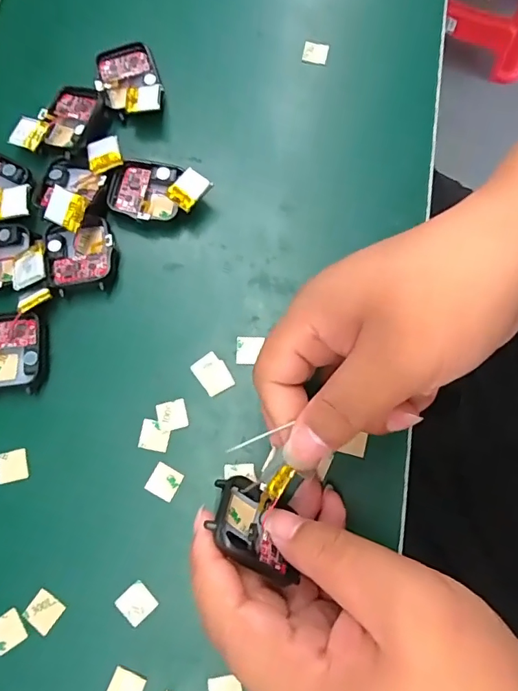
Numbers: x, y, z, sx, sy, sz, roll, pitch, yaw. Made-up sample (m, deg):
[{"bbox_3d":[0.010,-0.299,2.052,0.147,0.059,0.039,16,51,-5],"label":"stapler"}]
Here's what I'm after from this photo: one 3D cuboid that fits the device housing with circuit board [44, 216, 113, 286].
[{"bbox_3d":[-0.101,-0.053,0.268,0.036,0.009,0.039,-10,77,-3],"label":"device housing with circuit board"}]

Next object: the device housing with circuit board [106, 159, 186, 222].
[{"bbox_3d":[-0.066,-0.089,0.280,0.039,0.013,0.037,12,77,3],"label":"device housing with circuit board"}]

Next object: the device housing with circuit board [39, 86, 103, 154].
[{"bbox_3d":[-0.115,-0.137,0.287,0.035,0.009,0.040,21,77,5],"label":"device housing with circuit board"}]

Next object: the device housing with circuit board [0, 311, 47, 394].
[{"bbox_3d":[-0.135,0.004,0.256,0.037,0.010,0.044,-6,77,-1],"label":"device housing with circuit board"}]

